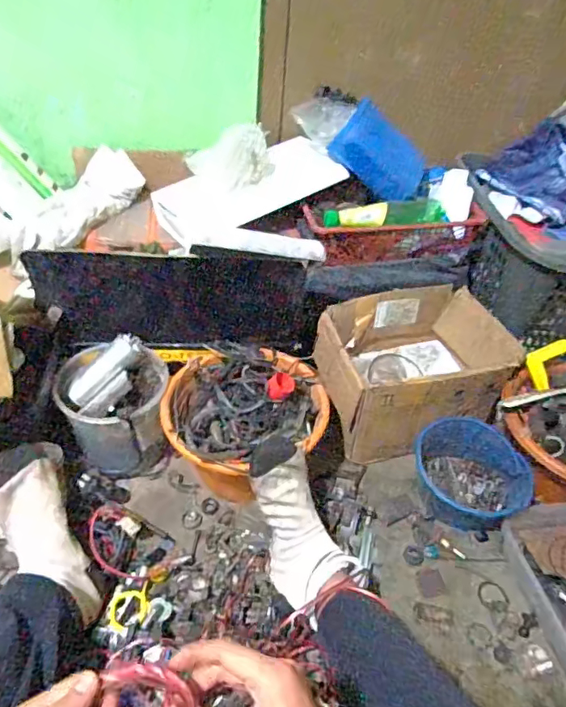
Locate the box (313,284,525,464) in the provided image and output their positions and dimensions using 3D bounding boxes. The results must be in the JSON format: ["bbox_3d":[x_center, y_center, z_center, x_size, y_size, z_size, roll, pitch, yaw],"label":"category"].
[{"bbox_3d":[0.218,0.033,0.944,0.314,0.181,0.237,-6,45,-11],"label":"box"}]

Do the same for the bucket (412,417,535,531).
[{"bbox_3d":[0.305,0.202,0.870,0.156,0.086,0.179,-21,50,-25],"label":"bucket"}]

